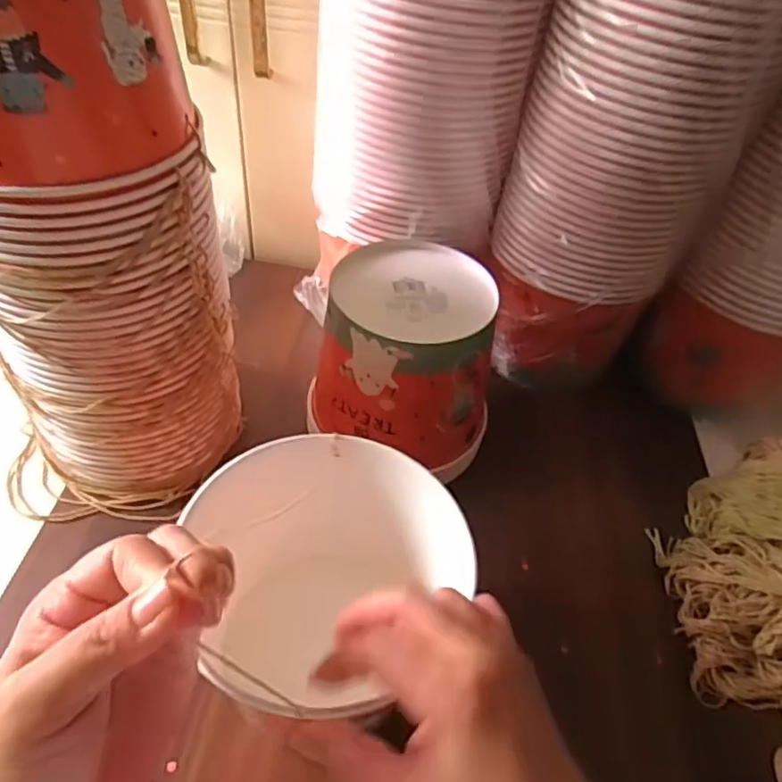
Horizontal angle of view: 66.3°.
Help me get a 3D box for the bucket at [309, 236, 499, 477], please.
[{"bbox_3d":[0.018,-0.021,0.517,0.143,0.156,0.144,10,47,3],"label":"bucket"}]

